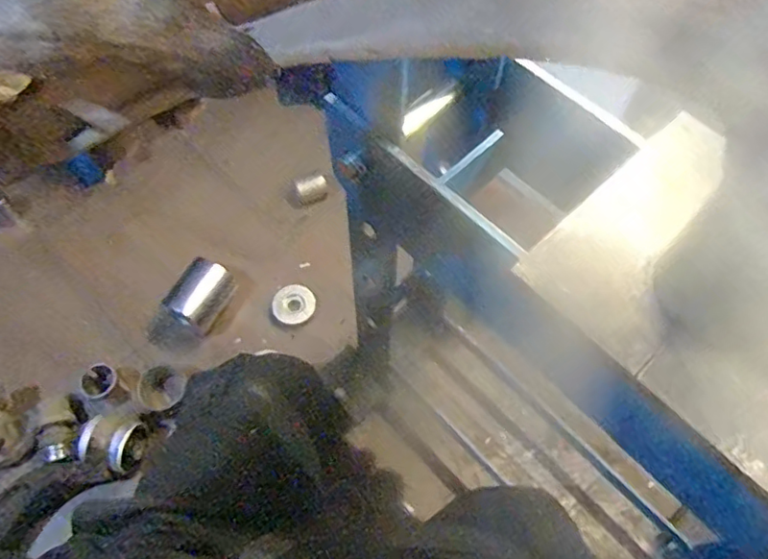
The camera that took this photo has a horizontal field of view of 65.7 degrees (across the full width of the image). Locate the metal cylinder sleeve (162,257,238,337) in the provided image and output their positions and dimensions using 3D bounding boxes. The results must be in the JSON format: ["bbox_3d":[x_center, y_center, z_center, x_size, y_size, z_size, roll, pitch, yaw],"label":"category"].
[{"bbox_3d":[-0.309,0.023,0.999,0.082,0.070,0.111,30,66,14],"label":"metal cylinder sleeve"}]

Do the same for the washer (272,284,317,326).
[{"bbox_3d":[-0.156,0.043,1.032,0.075,0.014,0.071,1,62,-1],"label":"washer"}]

